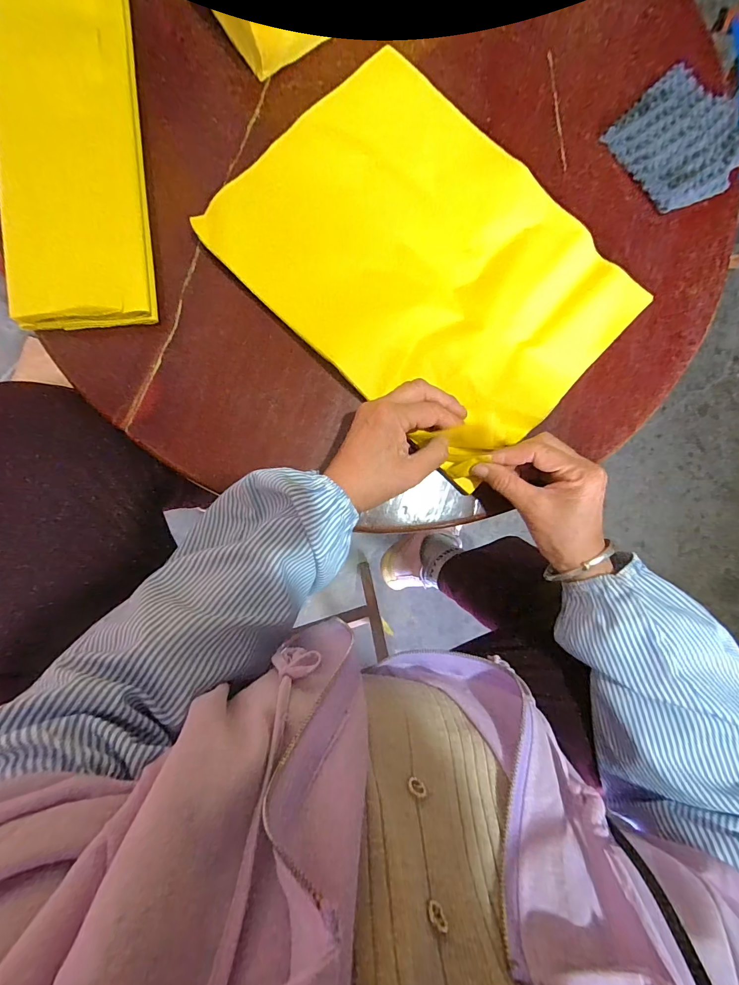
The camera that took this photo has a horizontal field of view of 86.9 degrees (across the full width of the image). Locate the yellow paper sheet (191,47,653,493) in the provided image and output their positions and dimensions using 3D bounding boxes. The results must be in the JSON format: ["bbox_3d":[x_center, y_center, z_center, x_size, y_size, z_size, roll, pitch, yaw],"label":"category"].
[{"bbox_3d":[0.057,-0.212,0.362,0.352,0.026,0.257,43,86,-1],"label":"yellow paper sheet"}]

